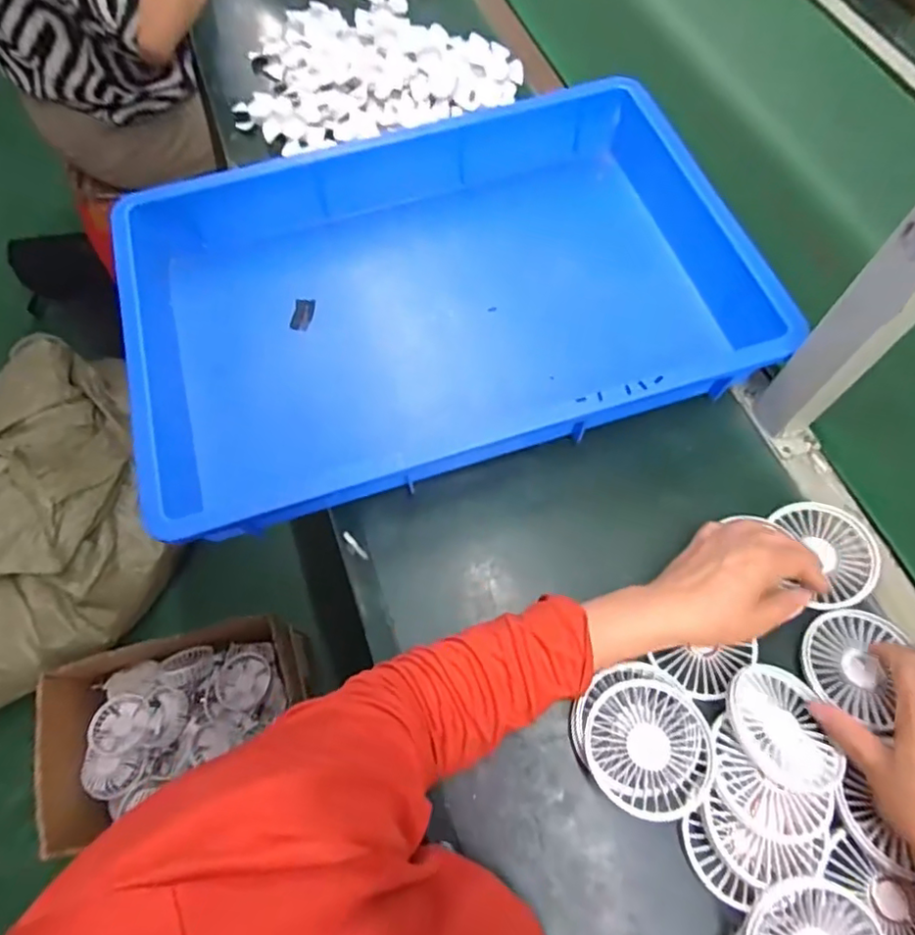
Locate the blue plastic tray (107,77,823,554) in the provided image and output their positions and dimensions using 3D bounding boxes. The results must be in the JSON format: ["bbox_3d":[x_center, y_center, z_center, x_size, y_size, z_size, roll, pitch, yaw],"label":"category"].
[{"bbox_3d":[-0.025,-0.181,0.585,0.557,0.108,0.371,-15,67,-7],"label":"blue plastic tray"}]

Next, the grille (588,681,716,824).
[{"bbox_3d":[0.139,0.204,0.428,0.087,0.017,0.089,-2,62,3],"label":"grille"}]

